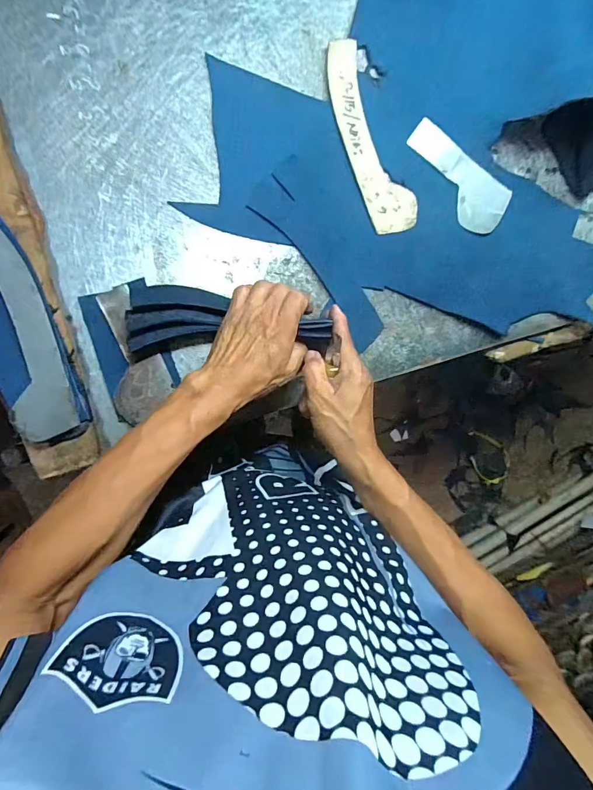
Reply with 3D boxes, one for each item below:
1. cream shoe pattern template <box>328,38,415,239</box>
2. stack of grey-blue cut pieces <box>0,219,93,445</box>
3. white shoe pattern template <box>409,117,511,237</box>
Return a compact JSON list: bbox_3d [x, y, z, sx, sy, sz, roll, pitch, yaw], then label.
[{"bbox_3d":[0.078,-0.284,0.462,0.056,0.004,0.205,-25,99,-4],"label":"cream shoe pattern template"},{"bbox_3d":[-0.288,-0.060,0.422,0.078,0.014,0.226,-19,98,-7],"label":"stack of grey-blue cut pieces"},{"bbox_3d":[0.182,-0.248,0.476,0.139,0.004,0.060,38,98,-4],"label":"white shoe pattern template"}]

